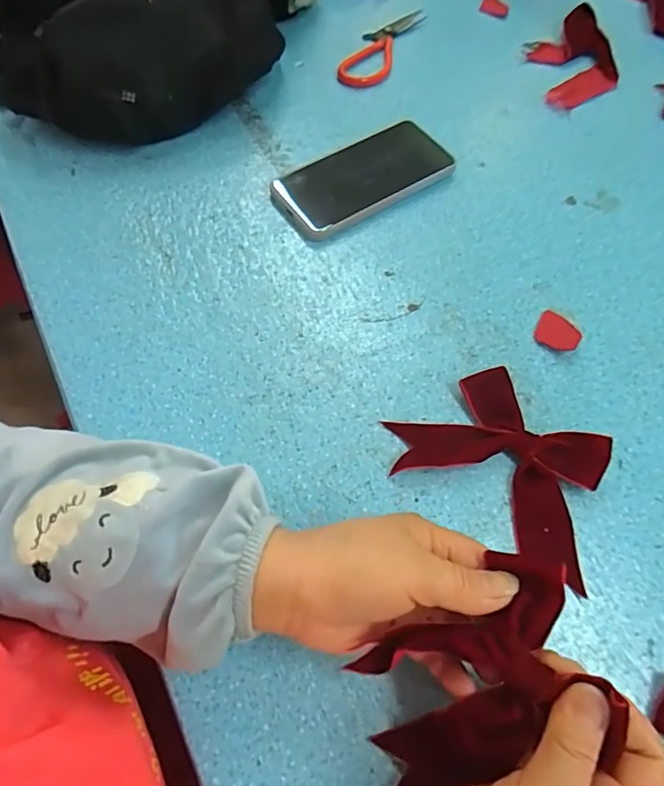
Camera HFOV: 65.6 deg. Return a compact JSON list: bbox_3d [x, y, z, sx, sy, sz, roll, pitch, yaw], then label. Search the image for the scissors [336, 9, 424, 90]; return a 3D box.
[{"bbox_3d":[0.057,-0.392,0.577,0.049,0.005,0.171,24,65,10],"label":"scissors"}]

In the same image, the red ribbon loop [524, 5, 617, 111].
[{"bbox_3d":[0.269,-0.374,0.572,0.091,0.021,0.145,-5,64,-5],"label":"red ribbon loop"}]

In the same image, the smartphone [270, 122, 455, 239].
[{"bbox_3d":[0.030,-0.200,0.474,0.164,0.015,0.080,-29,68,-15],"label":"smartphone"}]

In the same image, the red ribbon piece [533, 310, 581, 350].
[{"bbox_3d":[0.181,-0.048,0.411,0.035,0.004,0.033,32,67,13],"label":"red ribbon piece"}]

